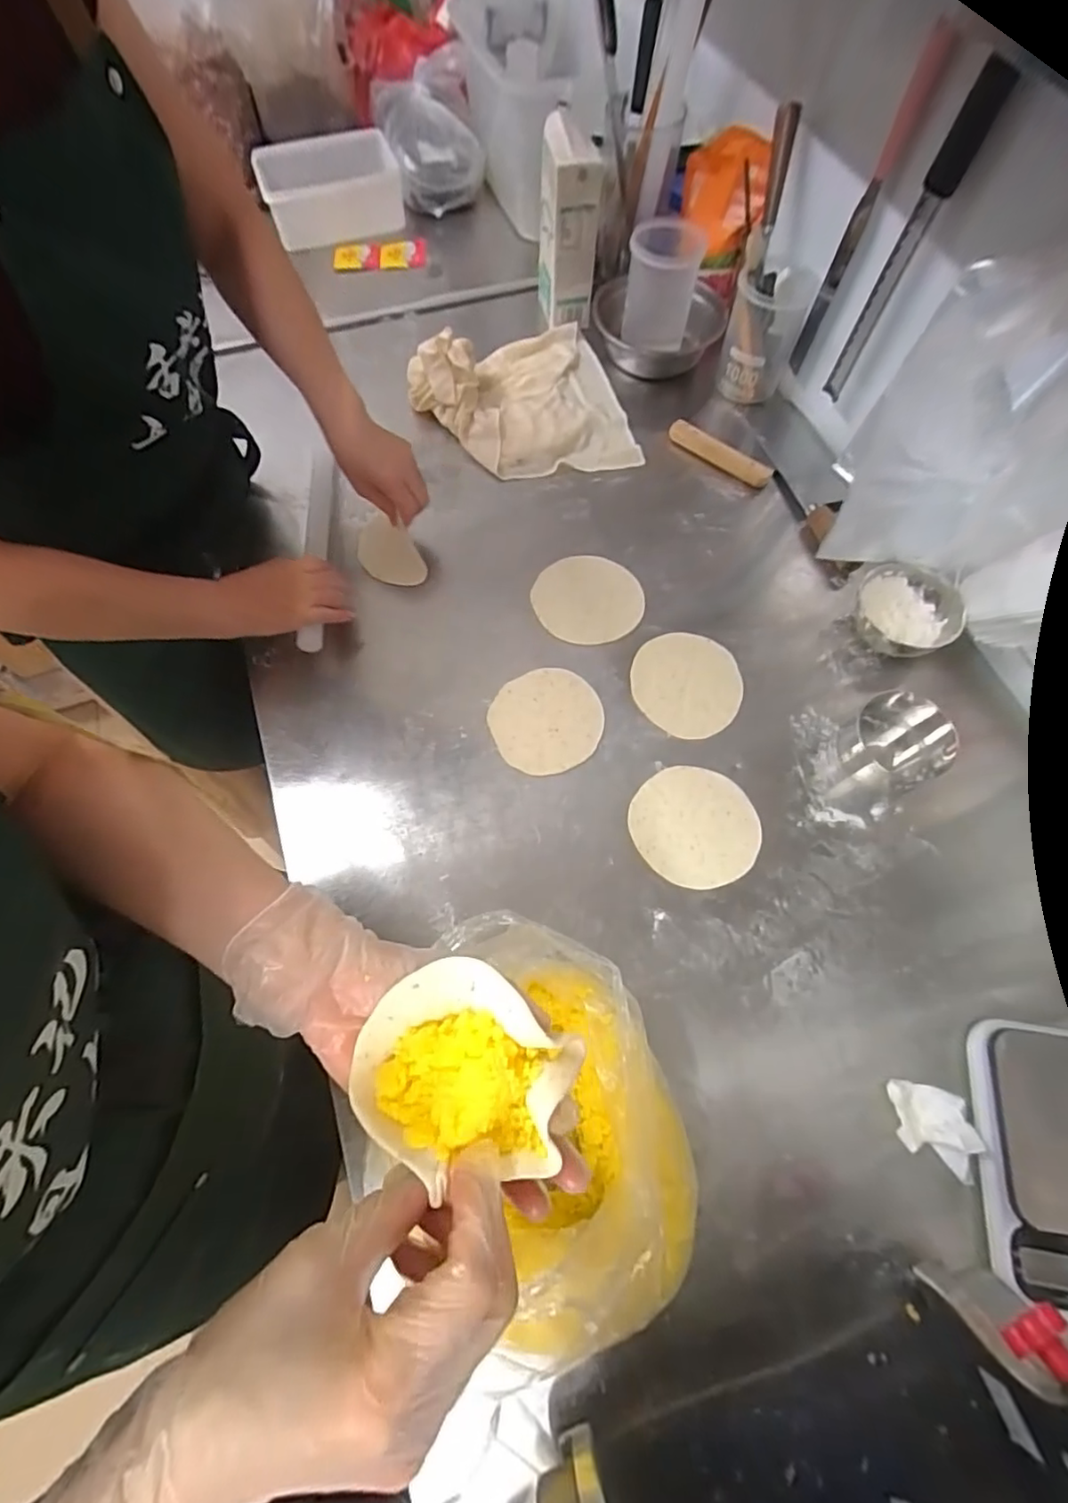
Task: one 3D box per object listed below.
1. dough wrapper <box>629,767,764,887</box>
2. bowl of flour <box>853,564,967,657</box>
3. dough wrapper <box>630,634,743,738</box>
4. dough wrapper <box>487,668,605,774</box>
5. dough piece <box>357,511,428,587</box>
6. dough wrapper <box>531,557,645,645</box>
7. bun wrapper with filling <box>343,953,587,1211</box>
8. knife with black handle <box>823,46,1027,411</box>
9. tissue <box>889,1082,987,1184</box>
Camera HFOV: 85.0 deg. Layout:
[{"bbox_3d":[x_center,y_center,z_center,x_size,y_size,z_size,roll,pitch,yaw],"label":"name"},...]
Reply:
[{"bbox_3d":[0.161,0.073,0.585,0.124,0.007,0.120,15,67,9],"label":"dough wrapper"},{"bbox_3d":[0.412,-0.151,0.649,0.103,0.051,0.097,22,68,8],"label":"bowl of flour"},{"bbox_3d":[0.167,-0.075,0.645,0.115,0.009,0.122,-1,73,3],"label":"dough wrapper"},{"bbox_3d":[0.015,-0.035,0.631,0.120,0.006,0.113,0,67,-1],"label":"dough wrapper"},{"bbox_3d":[-0.177,-0.240,0.708,0.109,0.016,0.062,37,99,16],"label":"dough piece"},{"bbox_3d":[0.064,-0.182,0.691,0.127,0.011,0.120,1,66,6],"label":"dough wrapper"},{"bbox_3d":[-0.034,0.150,0.275,0.096,0.027,0.083,31,72,13],"label":"bun wrapper with filling"},{"bbox_3d":[0.384,-0.509,0.606,0.033,0.275,0.026,33,73,14],"label":"knife with black handle"},{"bbox_3d":[0.326,0.305,0.476,0.068,0.021,0.053,25,69,9],"label":"tissue"}]

